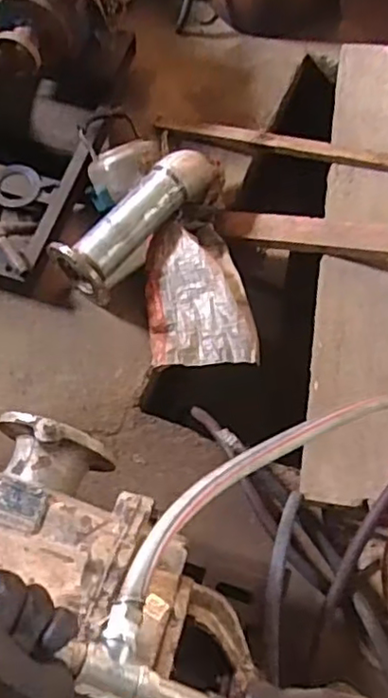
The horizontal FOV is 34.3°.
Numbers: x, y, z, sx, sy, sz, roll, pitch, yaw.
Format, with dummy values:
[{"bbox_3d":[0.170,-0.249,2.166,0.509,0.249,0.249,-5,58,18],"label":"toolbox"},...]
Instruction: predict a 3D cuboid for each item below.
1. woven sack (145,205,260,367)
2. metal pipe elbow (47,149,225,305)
[{"bbox_3d":[0.006,-0.156,1.577,0.254,0.090,0.455,-6,66,-6],"label":"woven sack"},{"bbox_3d":[-0.123,-0.329,1.617,0.170,0.172,0.495,40,70,14],"label":"metal pipe elbow"}]

